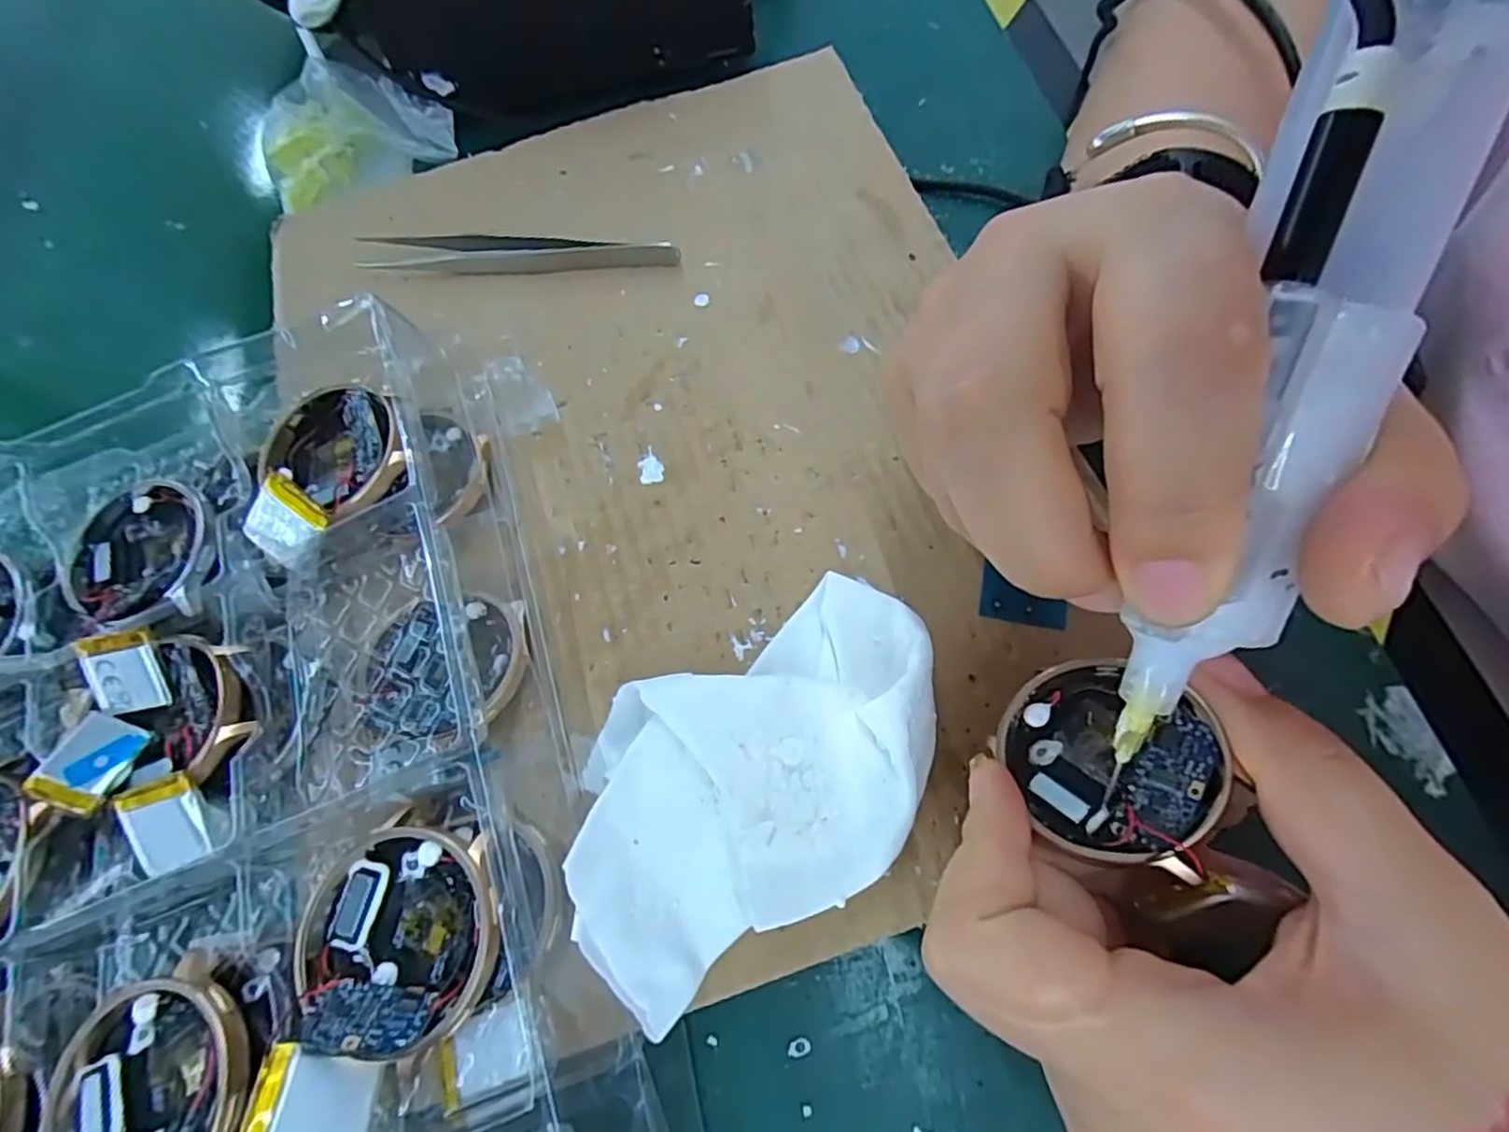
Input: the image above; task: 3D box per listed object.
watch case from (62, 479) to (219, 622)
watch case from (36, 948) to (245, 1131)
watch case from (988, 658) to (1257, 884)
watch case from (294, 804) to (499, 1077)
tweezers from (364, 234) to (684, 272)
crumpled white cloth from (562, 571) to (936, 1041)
[{"bbox_3d":[-0.181,-0.004,0.199,0.042,0.007,0.049,-29,68,-8],"label":"watch case"},{"bbox_3d":[-0.131,0.115,0.146,0.045,0.015,0.045,-28,67,-8],"label":"watch case"},{"bbox_3d":[0.076,0.042,0.145,0.040,0.011,0.046,-44,32,-2],"label":"watch case"},{"bbox_3d":[-0.078,0.080,0.149,0.044,0.015,0.042,12,68,10],"label":"watch case"},{"bbox_3d":[-0.090,-0.120,0.256,0.123,0.012,0.013,4,67,6],"label":"tweezers"},{"bbox_3d":[0.003,0.050,0.170,0.103,0.027,0.068,-30,68,-8],"label":"crumpled white cloth"}]

